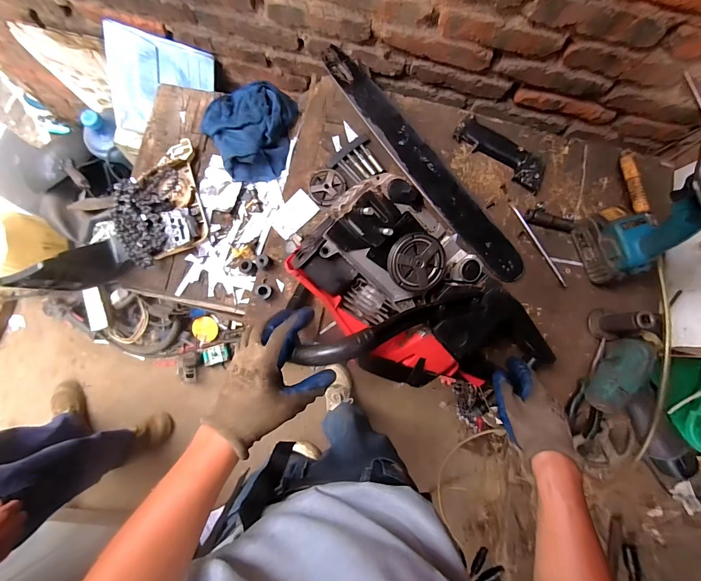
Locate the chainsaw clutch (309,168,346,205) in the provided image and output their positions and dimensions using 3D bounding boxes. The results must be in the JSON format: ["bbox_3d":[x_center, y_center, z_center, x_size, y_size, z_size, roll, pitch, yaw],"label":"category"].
[{"bbox_3d":[-0.043,-0.184,0.610,0.063,0.006,0.062,-43,86,-7],"label":"chainsaw clutch"}]

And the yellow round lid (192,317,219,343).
[{"bbox_3d":[-0.563,0.148,1.352,0.093,0.017,0.088,0,82,-2],"label":"yellow round lid"}]

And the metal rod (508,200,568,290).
[{"bbox_3d":[0.324,-0.081,0.600,0.011,0.004,0.169,-28,84,-6],"label":"metal rod"}]

